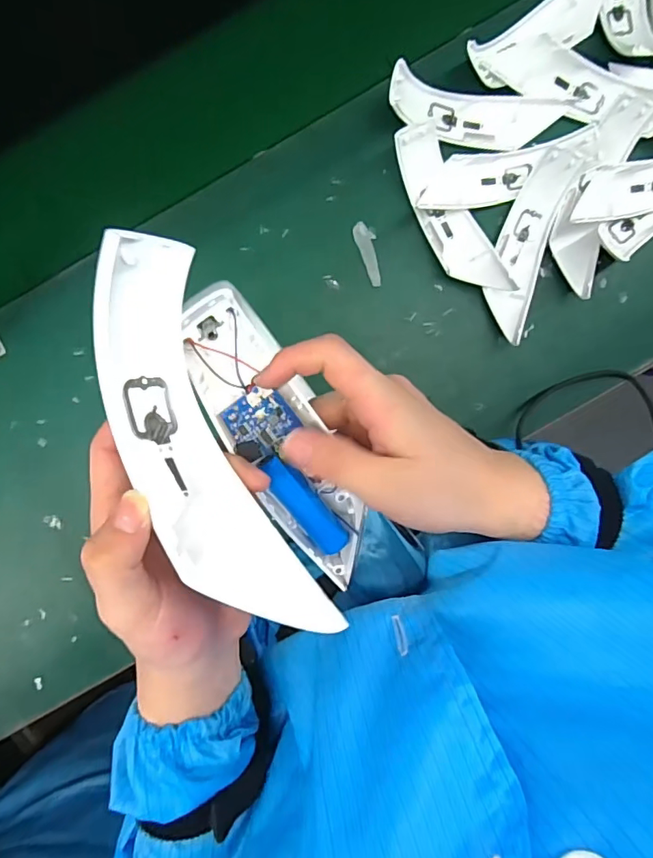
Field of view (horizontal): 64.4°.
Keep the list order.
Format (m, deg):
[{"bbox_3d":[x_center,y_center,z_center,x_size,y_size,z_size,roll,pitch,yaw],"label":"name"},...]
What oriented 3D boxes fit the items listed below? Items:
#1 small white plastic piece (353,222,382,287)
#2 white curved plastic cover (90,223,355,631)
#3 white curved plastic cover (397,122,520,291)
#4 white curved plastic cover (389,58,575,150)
[{"bbox_3d":[0.045,-0.179,0.528,0.019,0.004,0.065,-21,93,1],"label":"small white plastic piece"},{"bbox_3d":[-0.053,0.009,0.223,0.051,0.049,0.175,-25,87,1],"label":"white curved plastic cover"},{"bbox_3d":[0.120,-0.207,0.507,0.053,0.033,0.174,-33,93,2],"label":"white curved plastic cover"},{"bbox_3d":[0.145,-0.301,0.496,0.175,0.049,0.052,7,94,-1],"label":"white curved plastic cover"}]

